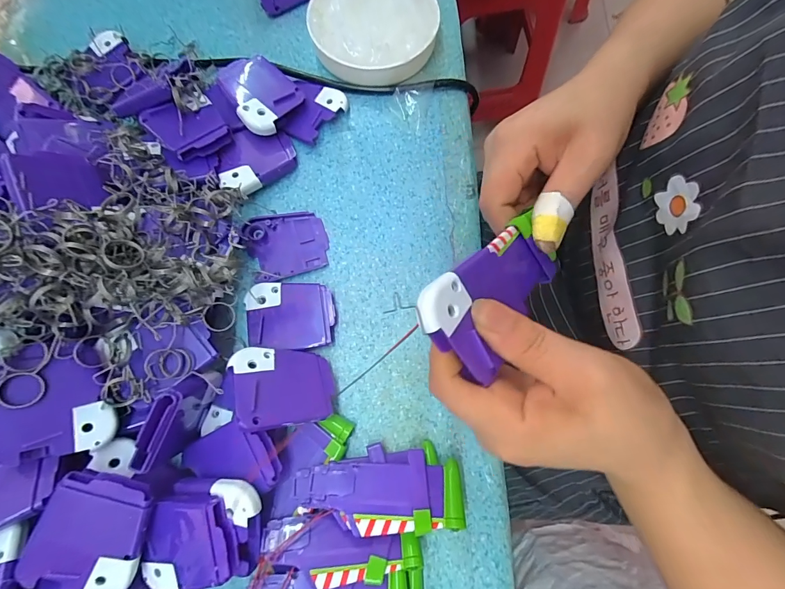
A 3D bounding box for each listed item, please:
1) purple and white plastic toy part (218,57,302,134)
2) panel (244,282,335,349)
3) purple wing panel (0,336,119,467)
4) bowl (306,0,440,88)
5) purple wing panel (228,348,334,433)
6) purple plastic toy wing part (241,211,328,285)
[{"bbox_3d":[-0.105,-0.159,0.294,0.050,0.023,0.068,-39,78,-9],"label":"purple and white plastic toy part"},{"bbox_3d":[-0.073,0.015,0.264,0.062,0.011,0.047,1,75,1],"label":"panel"},{"bbox_3d":[-0.185,0.059,0.201,0.049,0.009,0.060,-11,90,-37],"label":"purple wing panel"},{"bbox_3d":[-0.015,-0.224,0.309,0.104,0.034,0.098,0,75,0],"label":"bowl"},{"bbox_3d":[-0.068,0.057,0.235,0.061,0.004,0.052,2,53,-30],"label":"purple wing panel"},{"bbox_3d":[-0.080,-0.039,0.279,0.059,0.008,0.052,-18,76,-5],"label":"purple plastic toy wing part"}]

